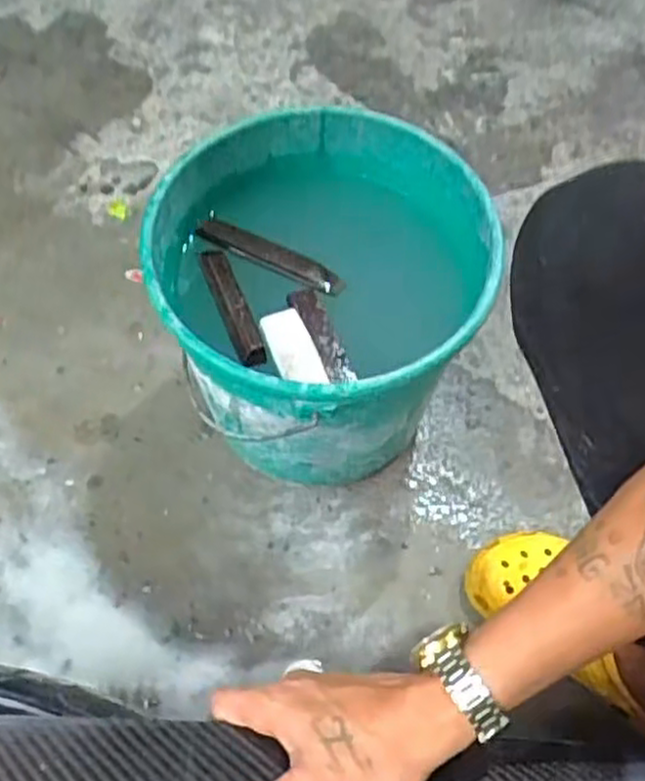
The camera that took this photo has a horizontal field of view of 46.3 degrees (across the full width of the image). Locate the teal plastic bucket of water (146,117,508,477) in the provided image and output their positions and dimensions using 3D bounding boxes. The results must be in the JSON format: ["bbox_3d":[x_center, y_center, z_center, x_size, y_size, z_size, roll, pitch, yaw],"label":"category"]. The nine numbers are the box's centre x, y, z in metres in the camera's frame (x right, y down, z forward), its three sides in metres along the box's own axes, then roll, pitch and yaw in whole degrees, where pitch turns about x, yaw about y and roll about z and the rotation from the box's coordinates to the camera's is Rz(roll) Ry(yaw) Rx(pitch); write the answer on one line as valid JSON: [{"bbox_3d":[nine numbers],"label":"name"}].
[{"bbox_3d":[-0.002,-0.064,0.697,0.265,0.258,0.276,1,63,-1],"label":"teal plastic bucket of water"}]

